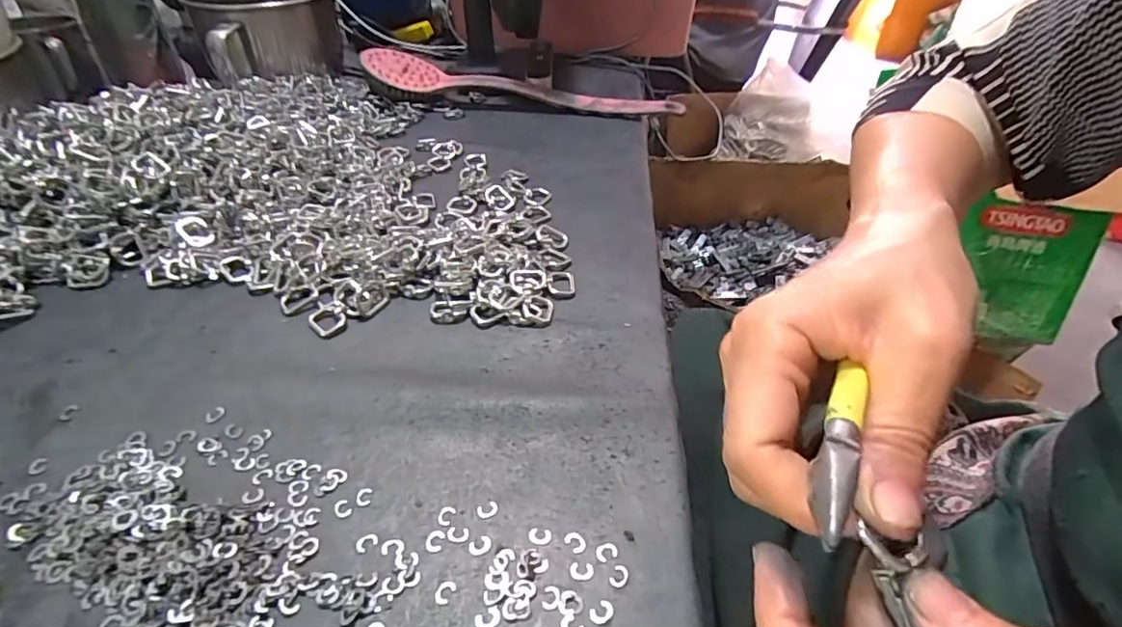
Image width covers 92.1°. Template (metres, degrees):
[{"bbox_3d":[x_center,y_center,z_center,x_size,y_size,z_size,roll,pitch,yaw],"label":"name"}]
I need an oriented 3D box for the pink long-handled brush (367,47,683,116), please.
[{"bbox_3d":[-0.038,-0.235,0.556,0.319,0.048,0.048,4,40,4],"label":"pink long-handled brush"}]

